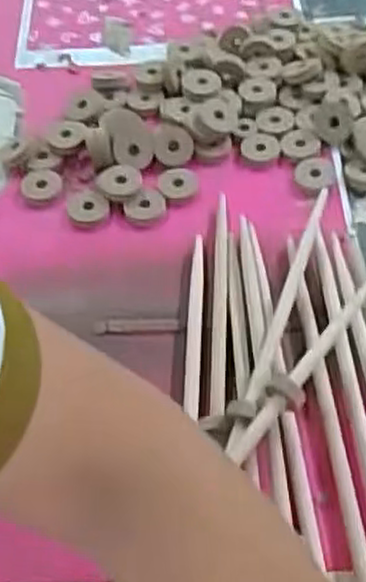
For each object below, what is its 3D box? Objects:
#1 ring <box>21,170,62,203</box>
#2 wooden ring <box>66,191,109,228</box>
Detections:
[{"bbox_3d":[-0.122,-0.091,0.635,0.034,0.007,0.036,-2,53,3],"label":"ring"},{"bbox_3d":[-0.081,-0.070,0.619,0.038,0.009,0.032,26,60,22],"label":"wooden ring"}]

